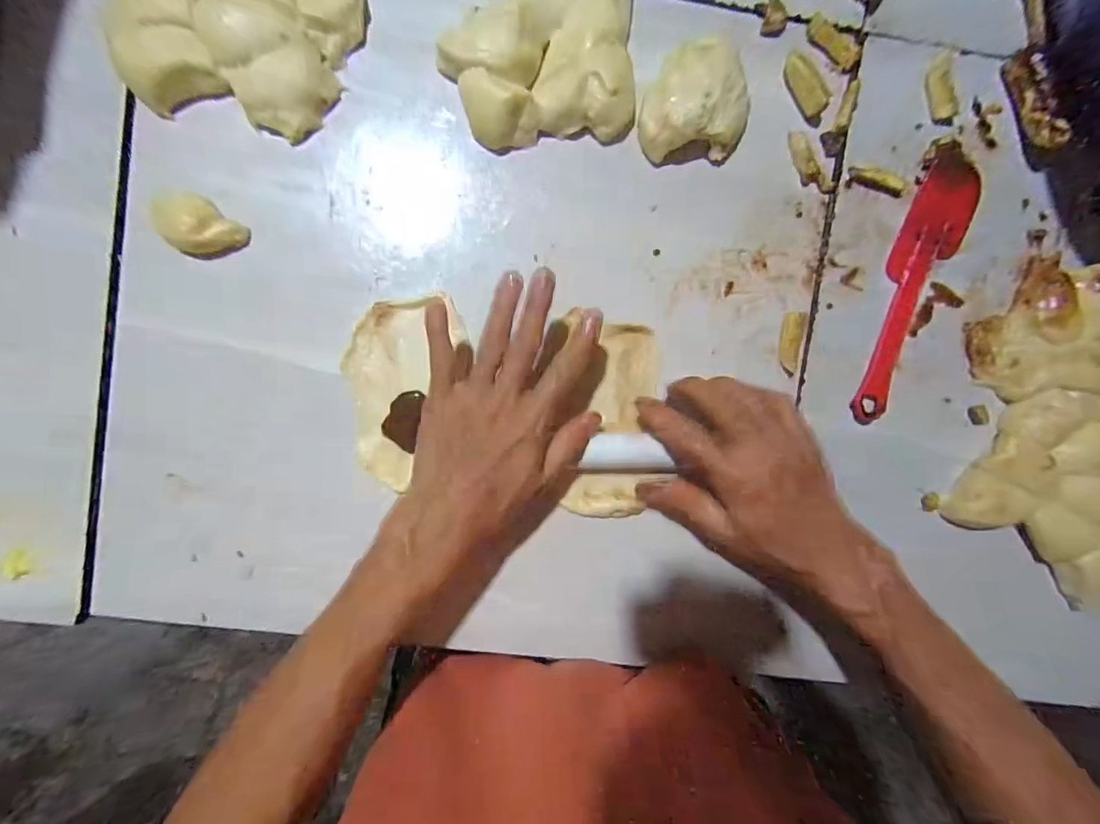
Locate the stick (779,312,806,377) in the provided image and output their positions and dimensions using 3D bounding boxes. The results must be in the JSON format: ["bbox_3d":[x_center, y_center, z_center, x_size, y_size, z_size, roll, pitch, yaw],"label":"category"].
[{"bbox_3d":[0.184,-0.052,0.355,0.017,0.004,0.047,7,93,-4],"label":"stick"}]

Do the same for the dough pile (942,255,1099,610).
[{"bbox_3d":[0.439,0.025,0.360,0.232,0.029,0.259,4,94,-3],"label":"dough pile"}]

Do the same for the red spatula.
[{"bbox_3d":[0.275,-0.095,0.354,0.043,0.007,0.210,18,93,-4],"label":"red spatula"}]

